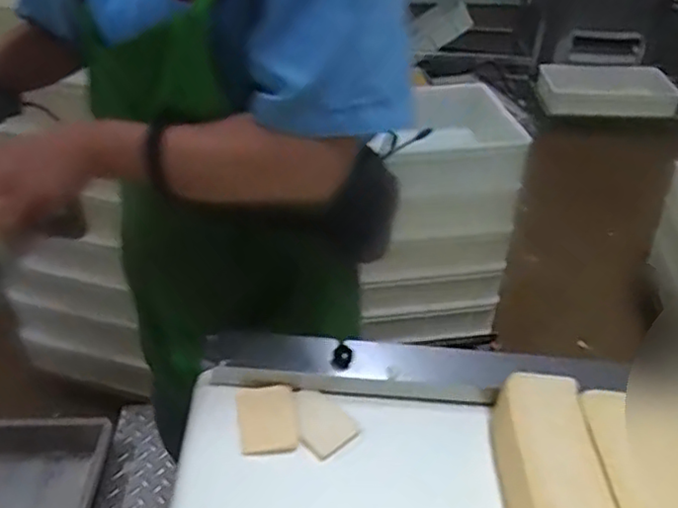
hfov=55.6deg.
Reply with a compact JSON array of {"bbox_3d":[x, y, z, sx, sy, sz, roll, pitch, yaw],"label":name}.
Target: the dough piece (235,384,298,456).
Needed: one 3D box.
[{"bbox_3d":[-0.072,0.165,0.645,0.058,0.012,0.075,-8,37,-11],"label":"dough piece"}]

